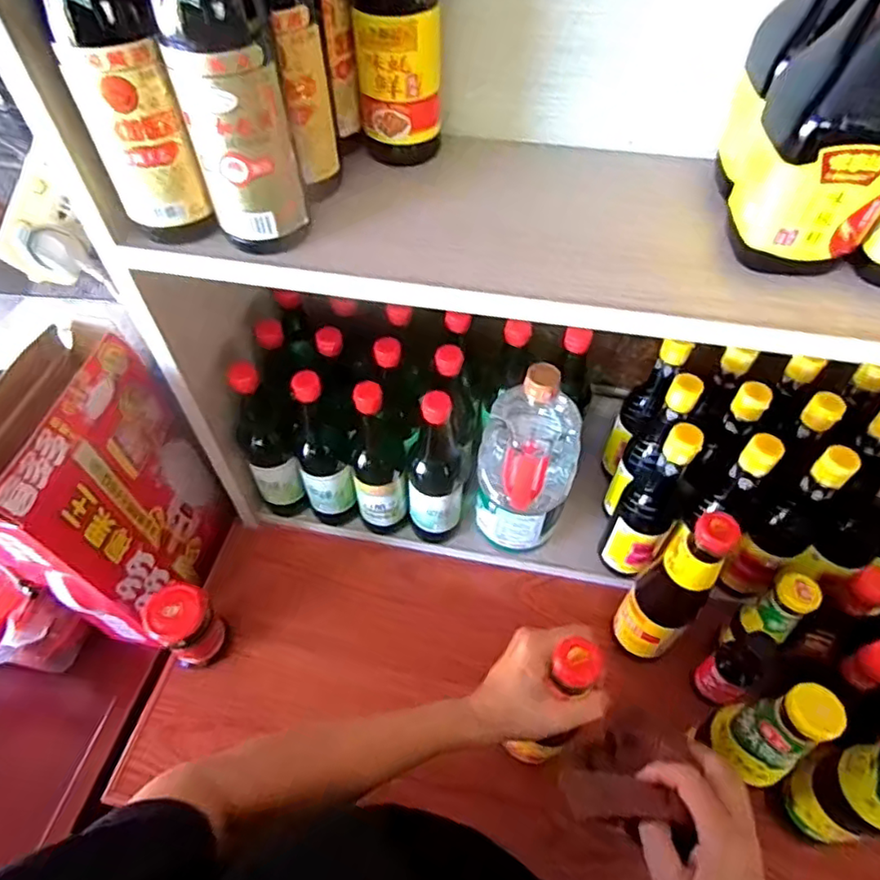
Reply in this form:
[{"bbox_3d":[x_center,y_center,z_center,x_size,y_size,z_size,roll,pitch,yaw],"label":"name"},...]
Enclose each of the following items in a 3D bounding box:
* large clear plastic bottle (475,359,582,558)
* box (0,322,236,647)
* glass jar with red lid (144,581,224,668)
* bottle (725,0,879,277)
[{"bbox_3d":[0.100,0.034,0.683,0.106,0.293,0.092,12,54,10],"label":"large clear plastic bottle"},{"bbox_3d":[-0.373,0.069,0.677,0.104,0.342,0.216,13,54,10],"label":"box"},{"bbox_3d":[-0.290,0.221,0.691,0.062,0.121,0.064,0,53,1],"label":"glass jar with red lid"},{"bbox_3d":[0.259,-0.223,0.359,0.085,0.245,0.074,5,53,4],"label":"bottle"}]

